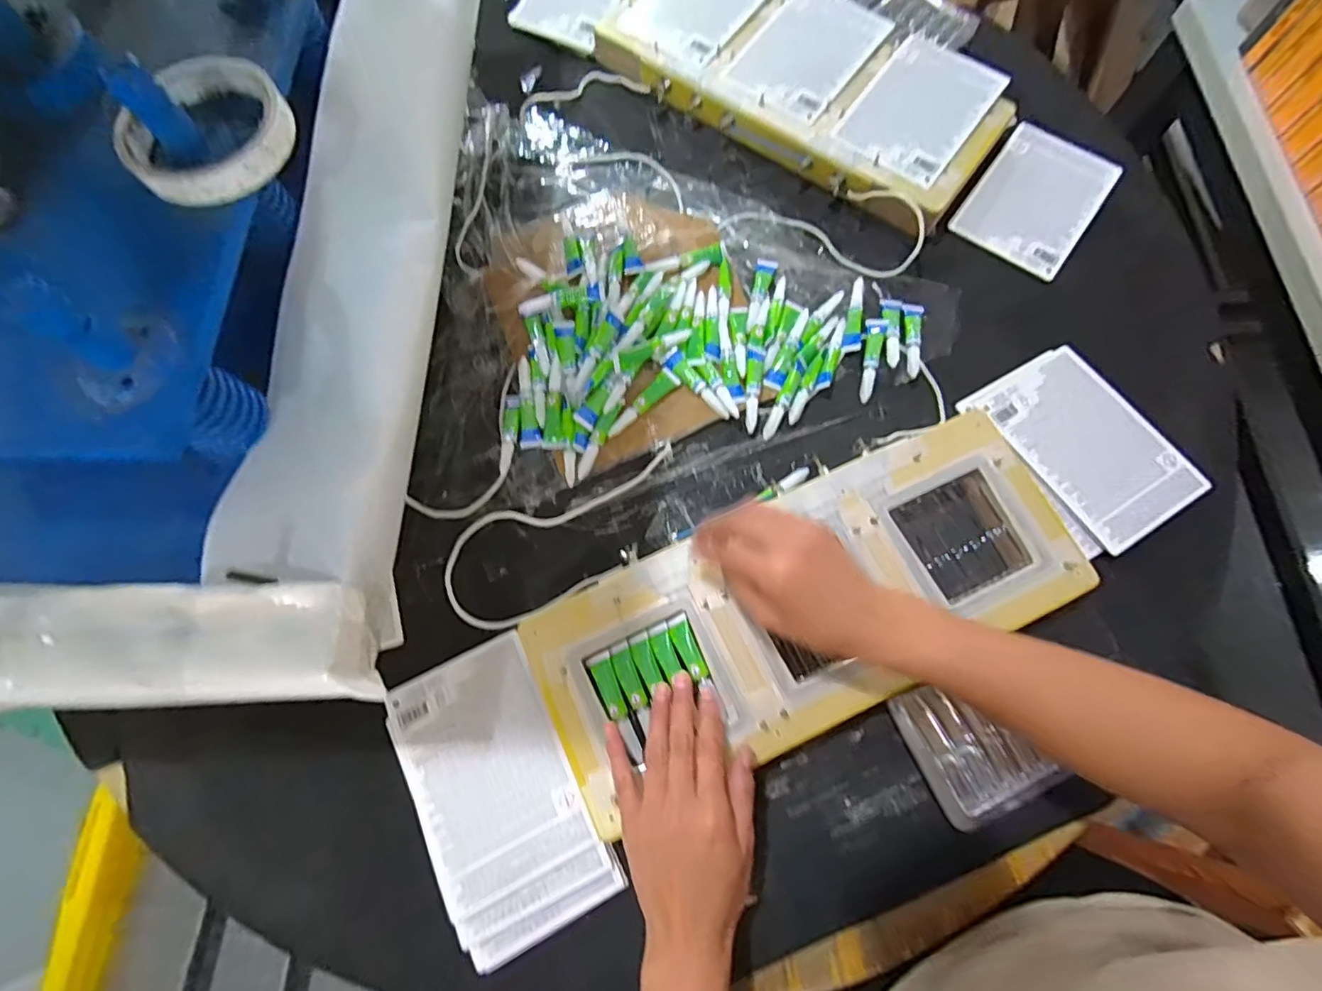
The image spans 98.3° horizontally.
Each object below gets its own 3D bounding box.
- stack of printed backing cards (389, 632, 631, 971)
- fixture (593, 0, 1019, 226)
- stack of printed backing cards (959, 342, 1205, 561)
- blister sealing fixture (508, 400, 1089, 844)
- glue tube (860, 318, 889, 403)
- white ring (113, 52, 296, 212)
[{"bbox_3d":[-0.124,0.221,0.431,0.116,0.016,0.207,-27,73,-8],"label":"stack of printed backing cards"},{"bbox_3d":[0.154,-0.454,0.620,0.425,0.050,0.214,35,75,11],"label":"fixture"},{"bbox_3d":[0.374,-0.044,0.512,0.120,0.019,0.177,-30,73,-7],"label":"stack of printed backing cards"},{"bbox_3d":[0.114,0.078,0.446,0.421,0.022,0.166,-22,73,-7],"label":"blister sealing fixture"},{"bbox_3d":[0.196,-0.130,0.535,0.018,0.010,0.082,16,72,6],"label":"glue tube"},{"bbox_3d":[-0.258,-0.206,0.322,0.083,0.021,0.086,0,72,1],"label":"white ring"}]

